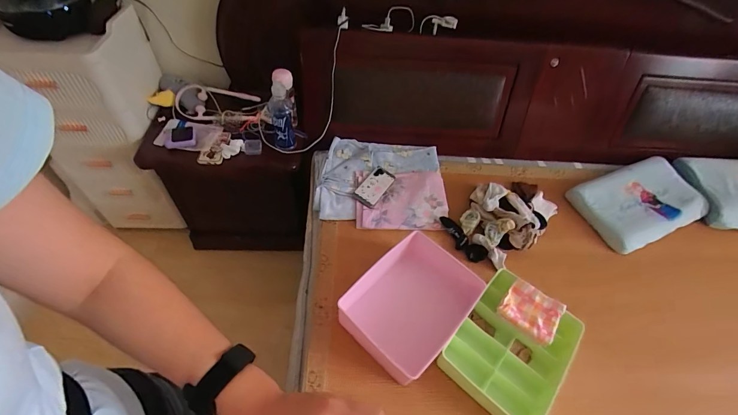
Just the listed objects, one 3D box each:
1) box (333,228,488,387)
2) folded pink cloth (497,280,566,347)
[{"bbox_3d":[0.106,0.227,0.858,0.278,0.091,0.332,35,56,22],"label":"box"},{"bbox_3d":[0.399,0.250,0.844,0.135,0.043,0.111,37,57,23],"label":"folded pink cloth"}]

